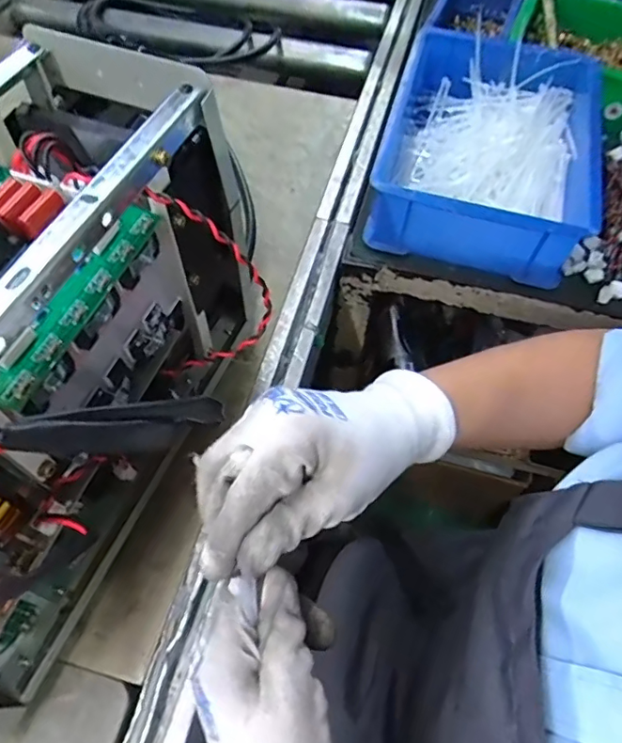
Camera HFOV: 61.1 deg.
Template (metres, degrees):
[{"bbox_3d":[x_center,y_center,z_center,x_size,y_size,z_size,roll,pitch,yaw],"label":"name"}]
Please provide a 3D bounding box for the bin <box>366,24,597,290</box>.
[{"bbox_3d":[0.187,-0.234,0.571,0.197,0.100,0.293,15,59,7],"label":"bin"}]

